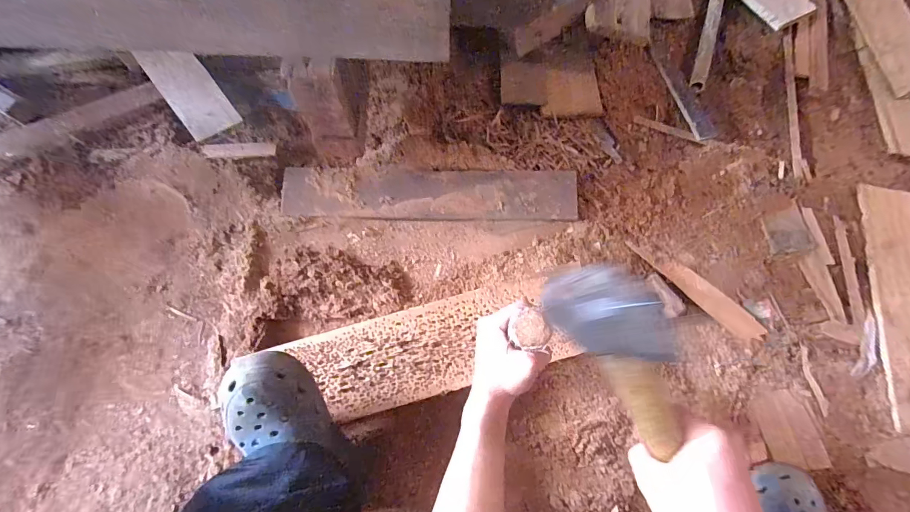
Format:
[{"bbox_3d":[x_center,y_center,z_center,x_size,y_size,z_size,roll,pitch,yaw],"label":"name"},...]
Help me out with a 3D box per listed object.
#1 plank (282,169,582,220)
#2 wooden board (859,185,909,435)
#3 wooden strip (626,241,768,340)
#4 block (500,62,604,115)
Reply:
[{"bbox_3d":[-0.036,-0.099,0.667,0.468,0.027,0.082,0,73,-2],"label":"plank"},{"bbox_3d":[0.720,0.071,0.648,0.104,0.008,0.401,11,73,1],"label":"wooden board"},{"bbox_3d":[0.390,0.048,0.661,0.238,0.009,0.046,41,76,10],"label":"wooden strip"},{"bbox_3d":[0.176,-0.315,0.751,0.179,0.028,0.112,1,87,-2],"label":"block"}]

